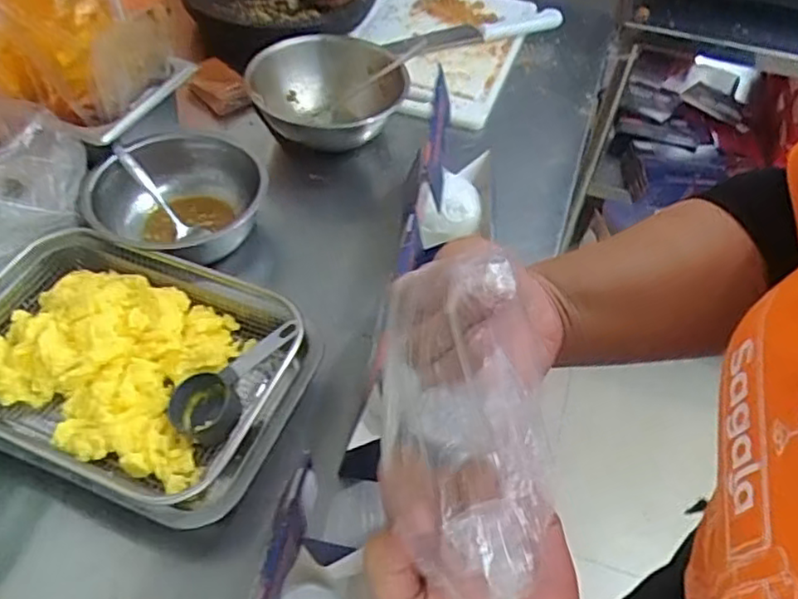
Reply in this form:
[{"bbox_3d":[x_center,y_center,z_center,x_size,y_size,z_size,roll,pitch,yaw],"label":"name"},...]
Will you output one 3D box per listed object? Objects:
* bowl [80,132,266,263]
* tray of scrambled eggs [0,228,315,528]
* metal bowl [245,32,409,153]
[{"bbox_3d":[-0.241,-0.107,0.718,0.161,0.074,0.183,20,53,13],"label":"bowl"},{"bbox_3d":[-0.248,0.059,0.587,0.310,0.060,0.214,18,53,12],"label":"tray of scrambled eggs"},{"bbox_3d":[-0.081,-0.255,0.831,0.196,0.077,0.194,1,51,-1],"label":"metal bowl"}]

